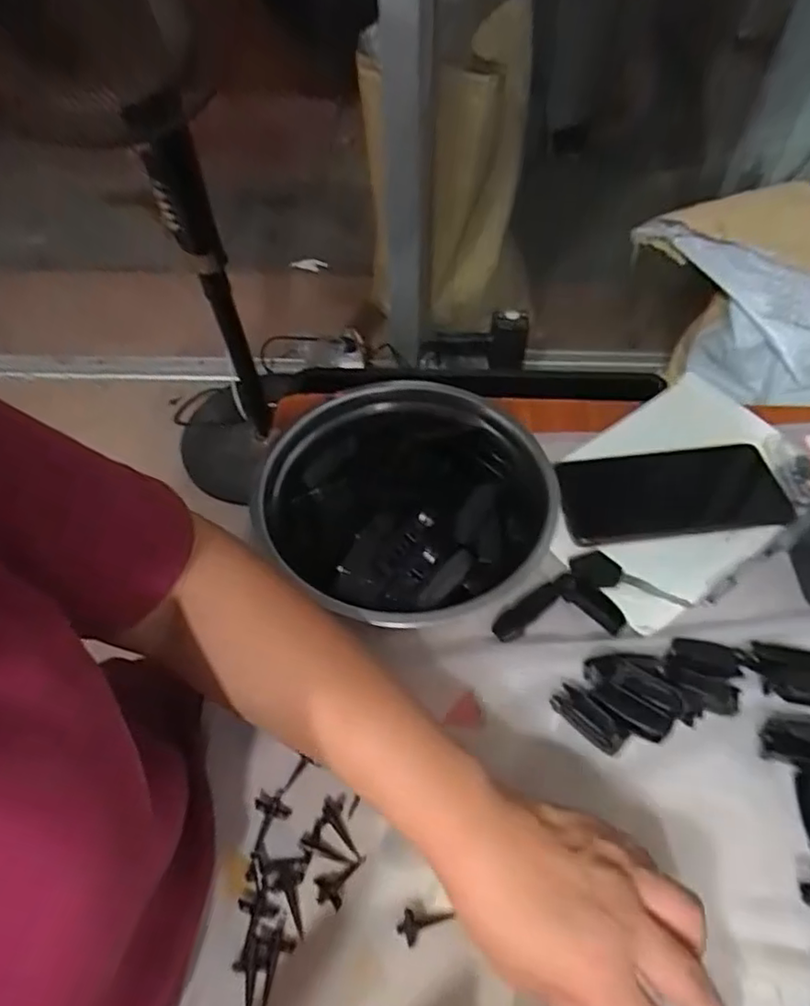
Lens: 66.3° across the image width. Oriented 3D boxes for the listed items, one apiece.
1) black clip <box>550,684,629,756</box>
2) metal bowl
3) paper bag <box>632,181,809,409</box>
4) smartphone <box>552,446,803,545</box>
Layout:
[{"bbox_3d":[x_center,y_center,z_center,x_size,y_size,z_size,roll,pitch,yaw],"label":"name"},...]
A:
[{"bbox_3d":[0.113,0.134,0.383,0.021,0.012,0.046,-37,60,-24],"label":"black clip"},{"bbox_3d":[0.003,0.000,0.453,0.189,0.068,0.192,-1,52,1],"label":"metal bowl"},{"bbox_3d":[0.619,-0.325,1.031,0.496,0.291,0.150,25,57,19],"label":"paper bag"},{"bbox_3d":[0.204,-0.006,0.480,0.164,0.012,0.077,-3,52,-1],"label":"smartphone"}]

